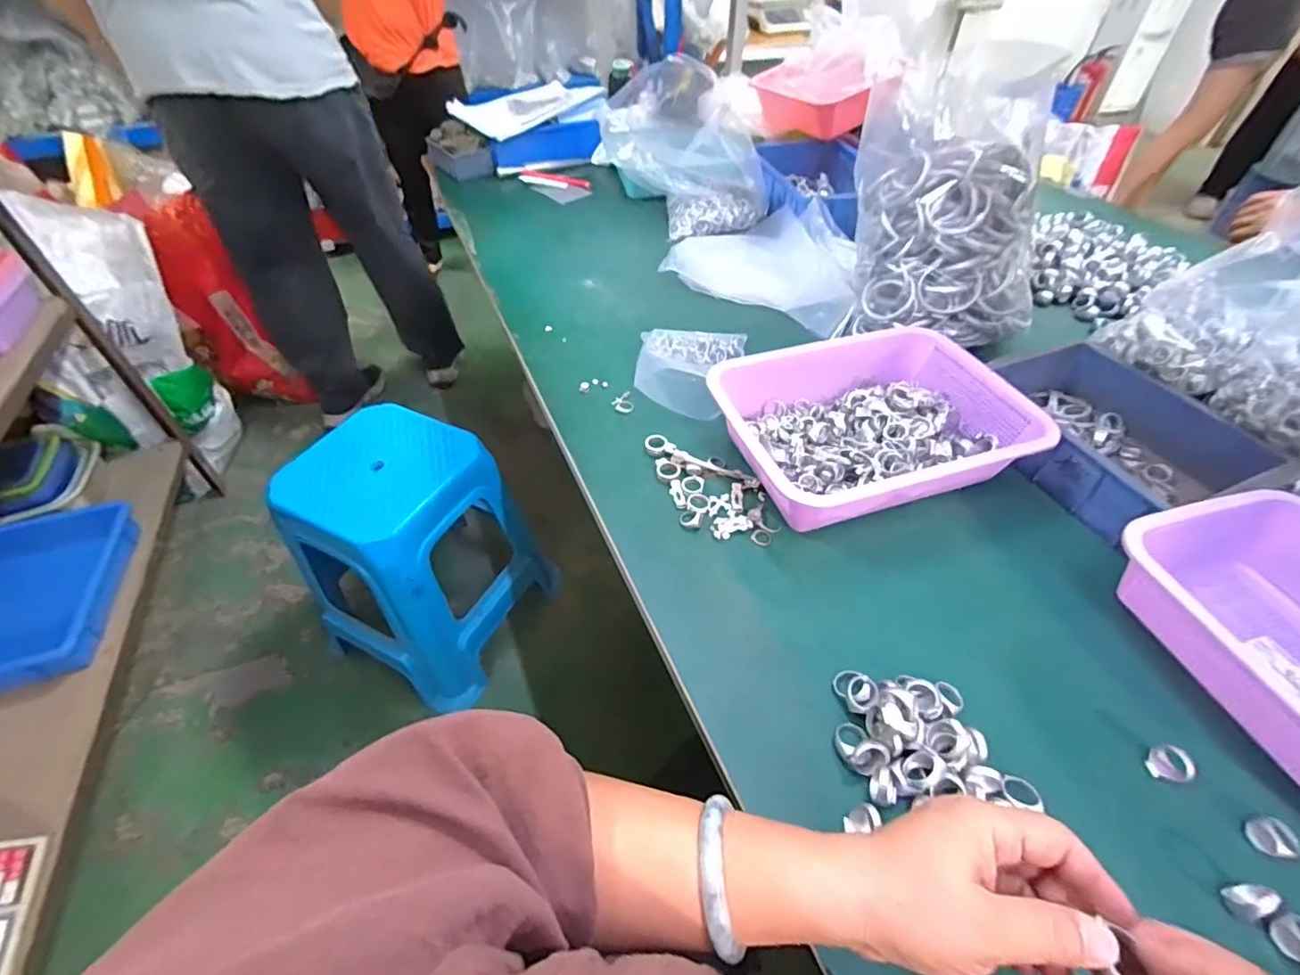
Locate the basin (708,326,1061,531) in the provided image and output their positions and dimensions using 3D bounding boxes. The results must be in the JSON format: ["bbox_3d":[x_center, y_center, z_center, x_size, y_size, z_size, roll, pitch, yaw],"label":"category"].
[{"bbox_3d":[0.229,-0.070,0.596,0.302,0.075,0.229,-10,48,-9],"label":"basin"}]

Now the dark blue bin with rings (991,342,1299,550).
[{"bbox_3d":[0.491,-0.058,0.592,0.181,0.068,0.239,-12,49,-11],"label":"dark blue bin with rings"}]

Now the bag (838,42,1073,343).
[{"bbox_3d":[0.378,-0.340,0.682,0.226,0.290,0.181,5,48,4],"label":"bag"}]

